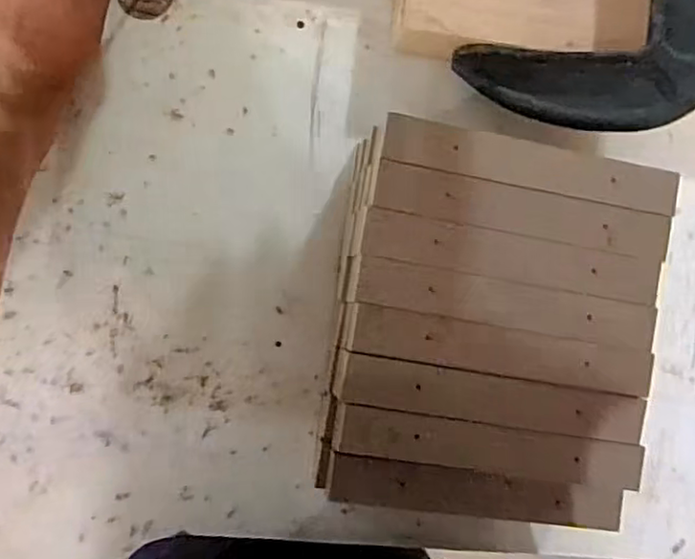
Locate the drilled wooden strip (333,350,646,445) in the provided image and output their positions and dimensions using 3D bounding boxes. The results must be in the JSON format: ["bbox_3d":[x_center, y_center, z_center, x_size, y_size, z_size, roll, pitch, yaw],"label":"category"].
[{"bbox_3d":[0.081,0.067,0.351,0.175,0.004,0.026,10,86,-8],"label":"drilled wooden strip"}]

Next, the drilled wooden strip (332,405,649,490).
[{"bbox_3d":[0.081,0.095,0.356,0.176,0.010,0.027,10,86,-8],"label":"drilled wooden strip"}]

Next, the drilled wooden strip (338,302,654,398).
[{"bbox_3d":[0.085,0.040,0.351,0.176,0.004,0.026,10,86,-8],"label":"drilled wooden strip"}]

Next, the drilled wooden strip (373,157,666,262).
[{"bbox_3d":[0.100,-0.038,0.357,0.170,0.005,0.027,10,86,-8],"label":"drilled wooden strip"}]

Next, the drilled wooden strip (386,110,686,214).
[{"bbox_3d":[0.105,-0.064,0.358,0.170,0.006,0.027,10,86,-8],"label":"drilled wooden strip"}]

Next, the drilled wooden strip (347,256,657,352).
[{"bbox_3d":[0.088,0.014,0.352,0.176,0.004,0.026,10,86,-8],"label":"drilled wooden strip"}]

